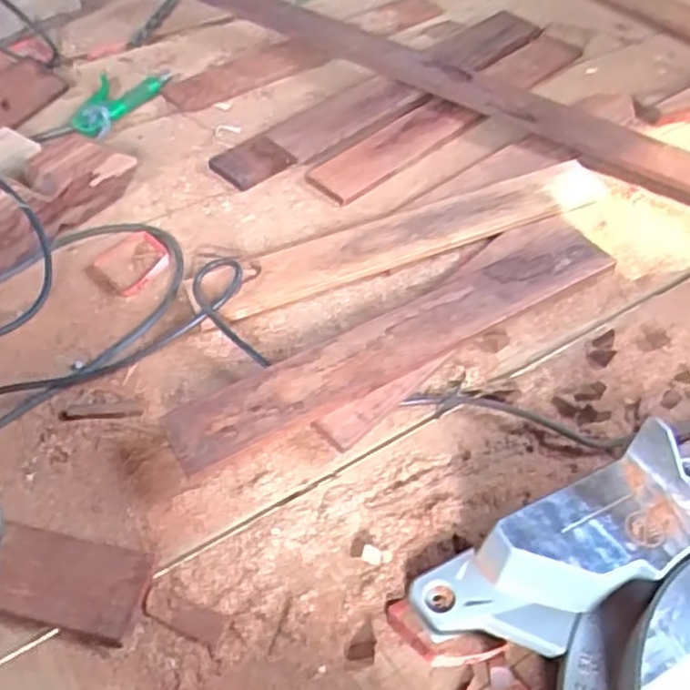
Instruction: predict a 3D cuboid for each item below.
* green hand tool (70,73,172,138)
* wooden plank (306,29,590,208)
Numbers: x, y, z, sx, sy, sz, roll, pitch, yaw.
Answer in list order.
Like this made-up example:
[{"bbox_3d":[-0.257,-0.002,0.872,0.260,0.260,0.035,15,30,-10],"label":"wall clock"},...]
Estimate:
[{"bbox_3d":[-0.300,-0.324,0.945,0.098,0.027,0.153,5,49,5],"label":"green hand tool"},{"bbox_3d":[0.142,-0.305,0.908,0.449,0.021,0.066,-36,57,-27],"label":"wooden plank"}]

